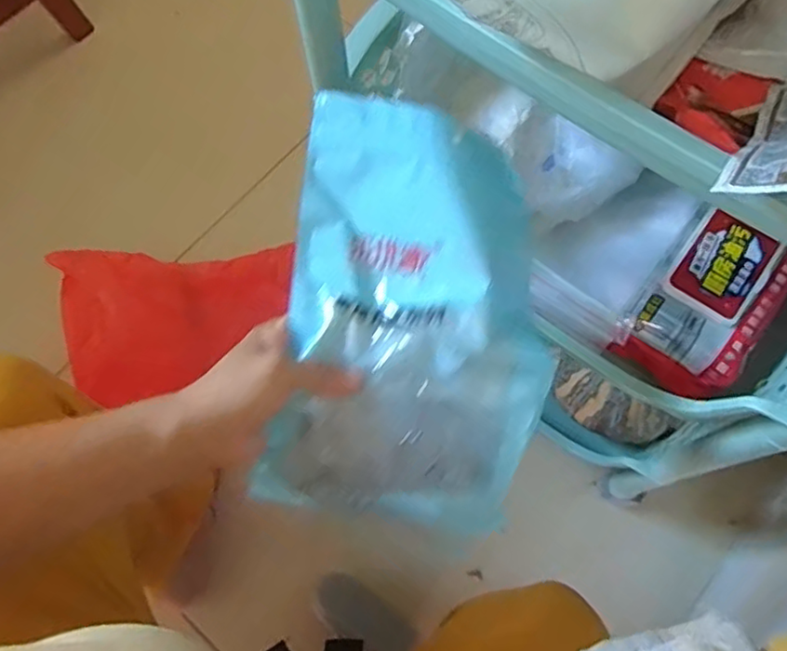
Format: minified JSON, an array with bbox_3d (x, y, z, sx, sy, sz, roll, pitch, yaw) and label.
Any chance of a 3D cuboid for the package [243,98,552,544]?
[{"bbox_3d":[0.014,0.001,0.403,0.169,0.024,0.263,12,96,7],"label":"package"}]

